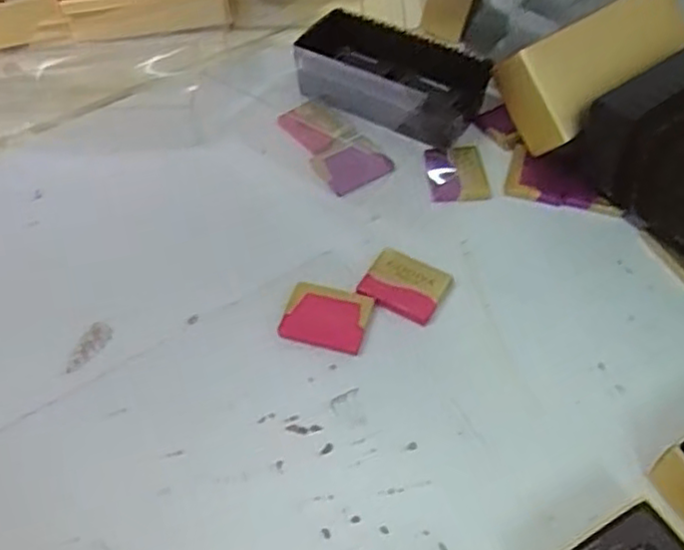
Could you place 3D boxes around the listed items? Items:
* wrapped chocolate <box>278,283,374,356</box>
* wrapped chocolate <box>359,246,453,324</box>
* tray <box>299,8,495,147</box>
[{"bbox_3d":[-0.007,0.020,0.337,0.039,0.006,0.032,12,53,11],"label":"wrapped chocolate"},{"bbox_3d":[0.031,0.005,0.347,0.038,0.007,0.030,22,55,18],"label":"wrapped chocolate"},{"bbox_3d":[0.029,-0.122,0.425,0.112,0.038,0.061,22,55,18],"label":"tray"}]

